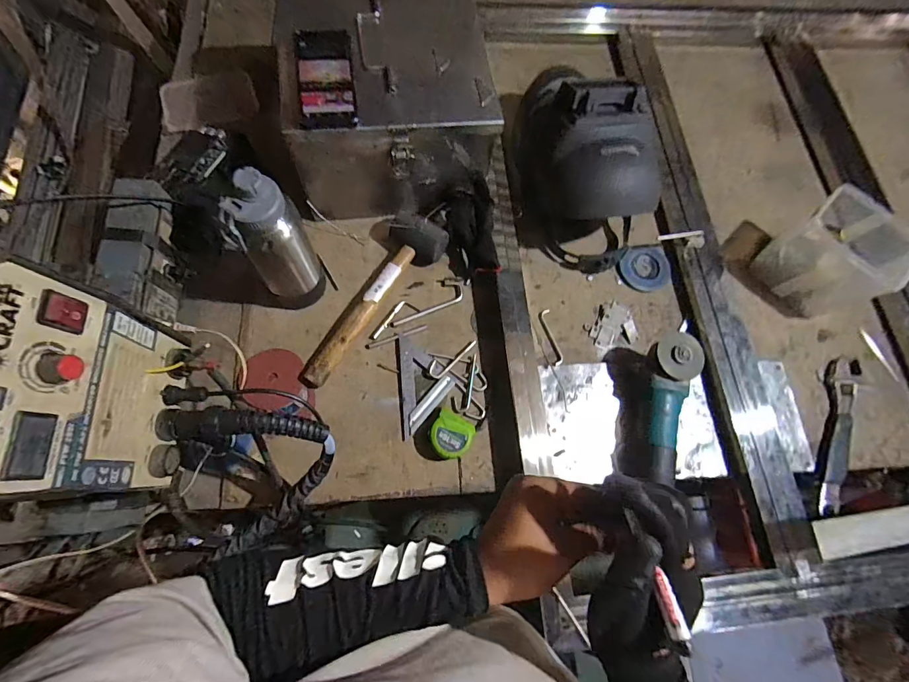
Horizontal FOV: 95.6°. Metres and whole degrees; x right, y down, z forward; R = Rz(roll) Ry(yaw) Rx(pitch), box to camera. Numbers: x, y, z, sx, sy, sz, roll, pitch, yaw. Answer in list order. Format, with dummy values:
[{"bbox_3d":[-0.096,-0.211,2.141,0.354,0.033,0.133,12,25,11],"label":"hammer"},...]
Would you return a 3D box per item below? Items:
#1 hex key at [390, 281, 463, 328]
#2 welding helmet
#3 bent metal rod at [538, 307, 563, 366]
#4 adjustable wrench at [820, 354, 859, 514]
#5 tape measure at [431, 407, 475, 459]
[{"bbox_3d":[-0.051,-0.067,0.716,0.138,0.014,0.044,-22,73,-14],"label":"hex key"},{"bbox_3d":[0.219,-0.319,0.706,0.175,0.203,0.344,-5,69,-8],"label":"welding helmet"},{"bbox_3d":[0.169,-0.007,0.721,0.019,0.008,0.100,-10,70,-10],"label":"bent metal rod"},{"bbox_3d":[0.652,0.159,0.697,0.046,0.014,0.271,20,68,2],"label":"adjustable wrench"},{"bbox_3d":[-0.006,0.148,0.634,0.066,0.034,0.063,30,70,6],"label":"tape measure"}]

